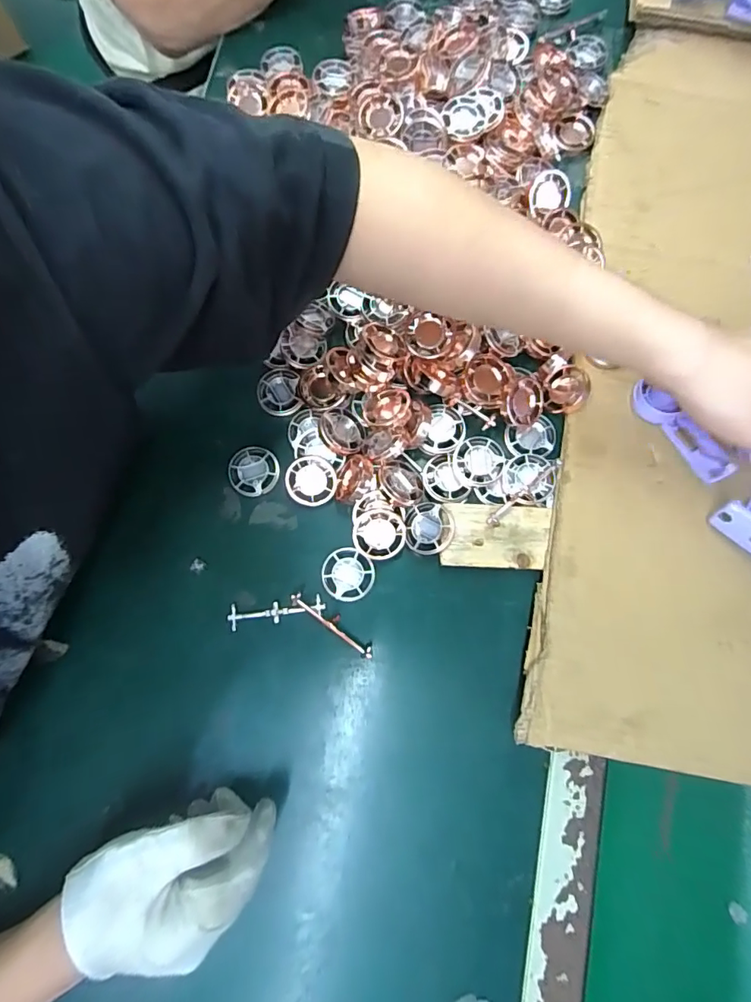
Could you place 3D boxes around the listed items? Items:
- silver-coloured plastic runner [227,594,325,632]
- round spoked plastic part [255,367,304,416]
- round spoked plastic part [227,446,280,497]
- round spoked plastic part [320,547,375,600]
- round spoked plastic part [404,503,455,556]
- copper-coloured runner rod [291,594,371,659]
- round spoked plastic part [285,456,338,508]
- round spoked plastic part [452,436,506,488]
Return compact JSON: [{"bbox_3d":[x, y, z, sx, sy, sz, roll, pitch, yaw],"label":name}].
[{"bbox_3d":[-0.075,0.082,0.371,0.072,0.004,0.019,-10,79,0],"label":"silver-coloured plastic runner"},{"bbox_3d":[-0.079,-0.089,0.404,0.035,0.005,0.040,-11,79,-1],"label":"round spoked plastic part"},{"bbox_3d":[-0.096,-0.023,0.392,0.038,0.010,0.039,0,79,1],"label":"round spoked plastic part"},{"bbox_3d":[-0.021,0.055,0.373,0.039,0.006,0.038,0,79,1],"label":"round spoked plastic part"},{"bbox_3d":[0.041,0.020,0.372,0.037,0.006,0.039,0,79,1],"label":"round spoked plastic part"},{"bbox_3d":[-0.032,0.090,0.366,0.071,0.010,0.012,33,82,7],"label":"copper-coloured runner rod"},{"bbox_3d":[-0.050,-0.015,0.381,0.039,0.009,0.037,0,99,0],"label":"round spoked plastic part"},{"bbox_3d":[0.080,-0.030,0.381,0.039,0.007,0.038,0,79,1],"label":"round spoked plastic part"}]

